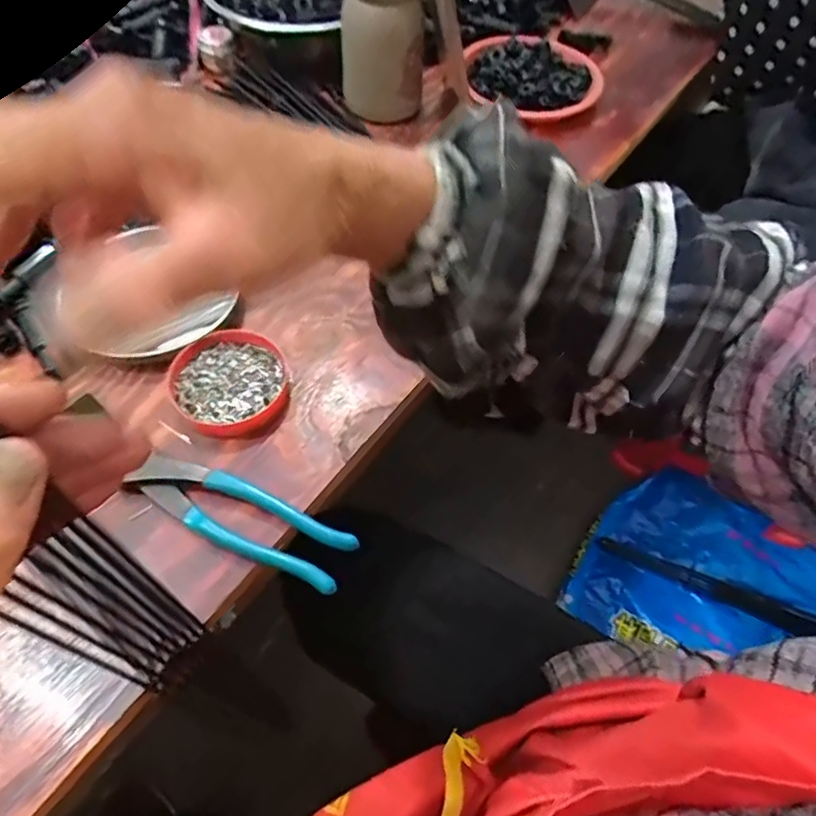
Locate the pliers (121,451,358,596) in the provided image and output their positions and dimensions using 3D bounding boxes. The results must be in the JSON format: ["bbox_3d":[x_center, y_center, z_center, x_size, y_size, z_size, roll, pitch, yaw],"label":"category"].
[{"bbox_3d":[-0.104,0.065,0.353,0.146,0.017,0.039,23,60,14],"label":"pliers"}]

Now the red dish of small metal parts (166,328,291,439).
[{"bbox_3d":[-0.122,-0.018,0.403,0.078,0.022,0.079,0,57,0],"label":"red dish of small metal parts"}]

